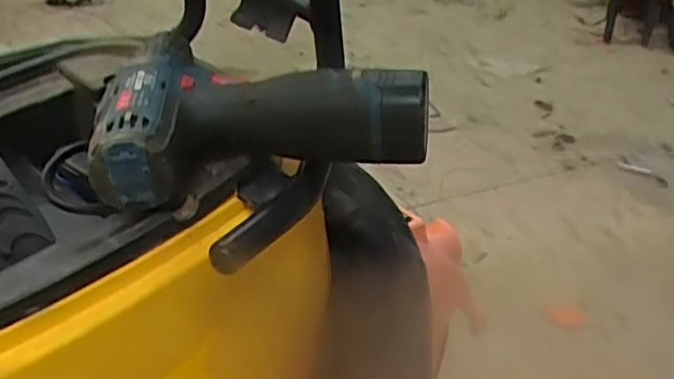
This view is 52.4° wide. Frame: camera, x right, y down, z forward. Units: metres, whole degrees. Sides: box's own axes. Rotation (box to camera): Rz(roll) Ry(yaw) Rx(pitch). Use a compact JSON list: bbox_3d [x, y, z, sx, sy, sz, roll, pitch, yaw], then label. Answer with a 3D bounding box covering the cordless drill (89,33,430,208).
[{"bbox_3d":[-0.047,-0.058,0.416,0.177,0.051,0.163,-4,31,-8],"label":"cordless drill"}]

